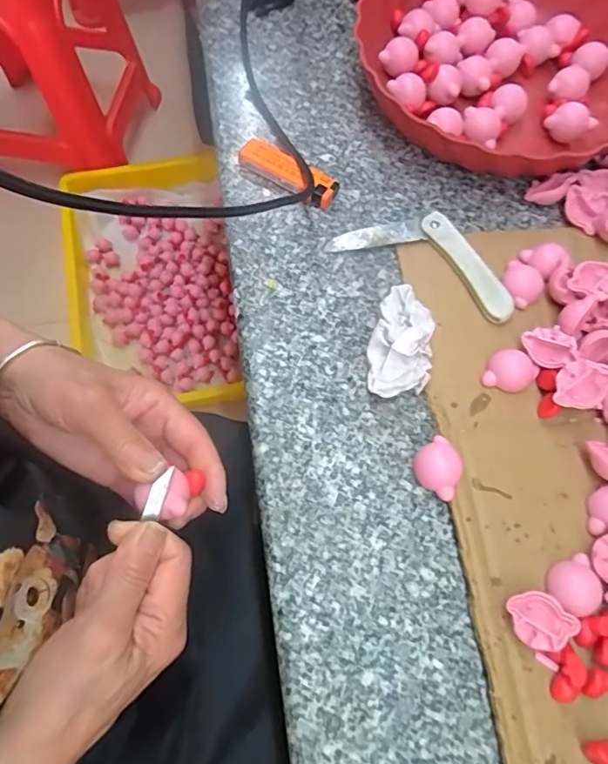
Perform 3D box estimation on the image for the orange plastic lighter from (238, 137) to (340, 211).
[{"bbox_3d":[-0.013,-0.160,0.399,0.080,0.016,0.027,30,73,13],"label":"orange plastic lighter"}]

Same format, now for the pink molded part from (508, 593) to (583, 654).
[{"bbox_3d":[0.127,0.129,0.281,0.034,0.015,0.028,40,75,16],"label":"pink molded part"}]

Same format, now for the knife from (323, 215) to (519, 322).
[{"bbox_3d":[0.091,-0.094,0.377,0.136,0.011,0.058,27,72,12],"label":"knife"}]

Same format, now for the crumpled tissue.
[{"bbox_3d":[0.064,-0.029,0.341,0.039,0.030,0.075,8,68,1],"label":"crumpled tissue"}]

